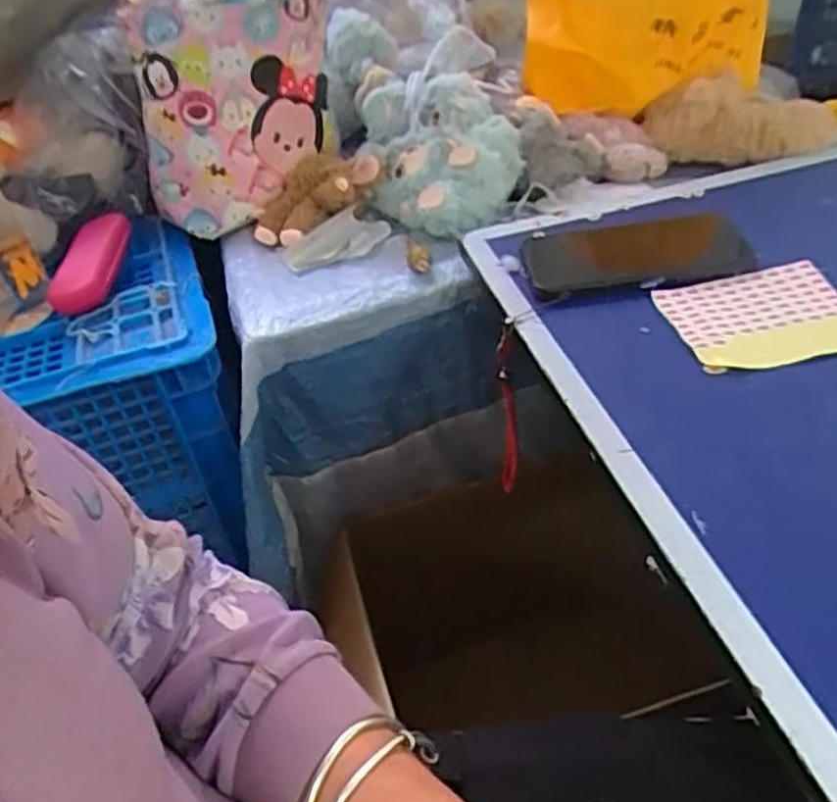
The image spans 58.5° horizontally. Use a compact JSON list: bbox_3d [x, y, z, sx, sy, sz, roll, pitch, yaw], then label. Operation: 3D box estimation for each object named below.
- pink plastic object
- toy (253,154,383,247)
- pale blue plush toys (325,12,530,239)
[{"bbox_3d":[-0.295,-0.128,0.683,0.049,0.022,0.111,10,66,19],"label":"pink plastic object"},{"bbox_3d":[-0.098,-0.194,0.715,0.121,0.051,0.073,-33,47,-27],"label":"toy"},{"bbox_3d":[-0.005,-0.292,0.772,0.139,0.124,0.314,-15,41,-9],"label":"pale blue plush toys"}]

